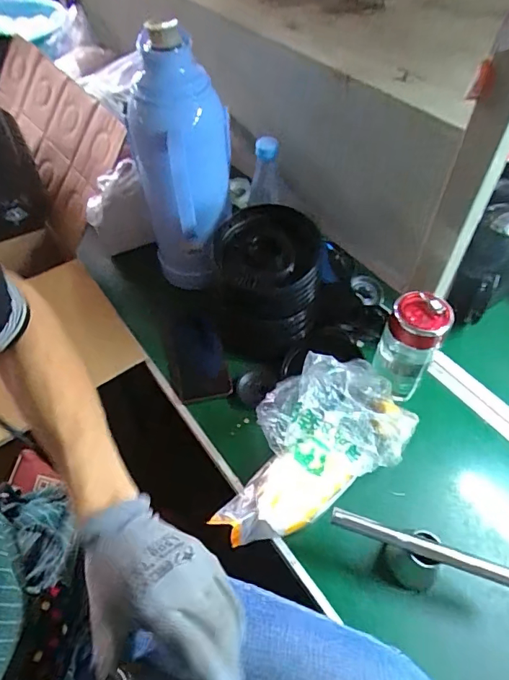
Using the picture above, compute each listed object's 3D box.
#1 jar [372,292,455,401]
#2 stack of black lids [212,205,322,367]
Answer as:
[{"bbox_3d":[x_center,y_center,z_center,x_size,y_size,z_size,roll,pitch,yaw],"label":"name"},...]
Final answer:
[{"bbox_3d":[0.198,0.009,0.593,0.069,0.165,0.072,17,54,13],"label":"jar"},{"bbox_3d":[0.015,-0.071,0.646,0.141,0.183,0.129,-1,52,-1],"label":"stack of black lids"}]

